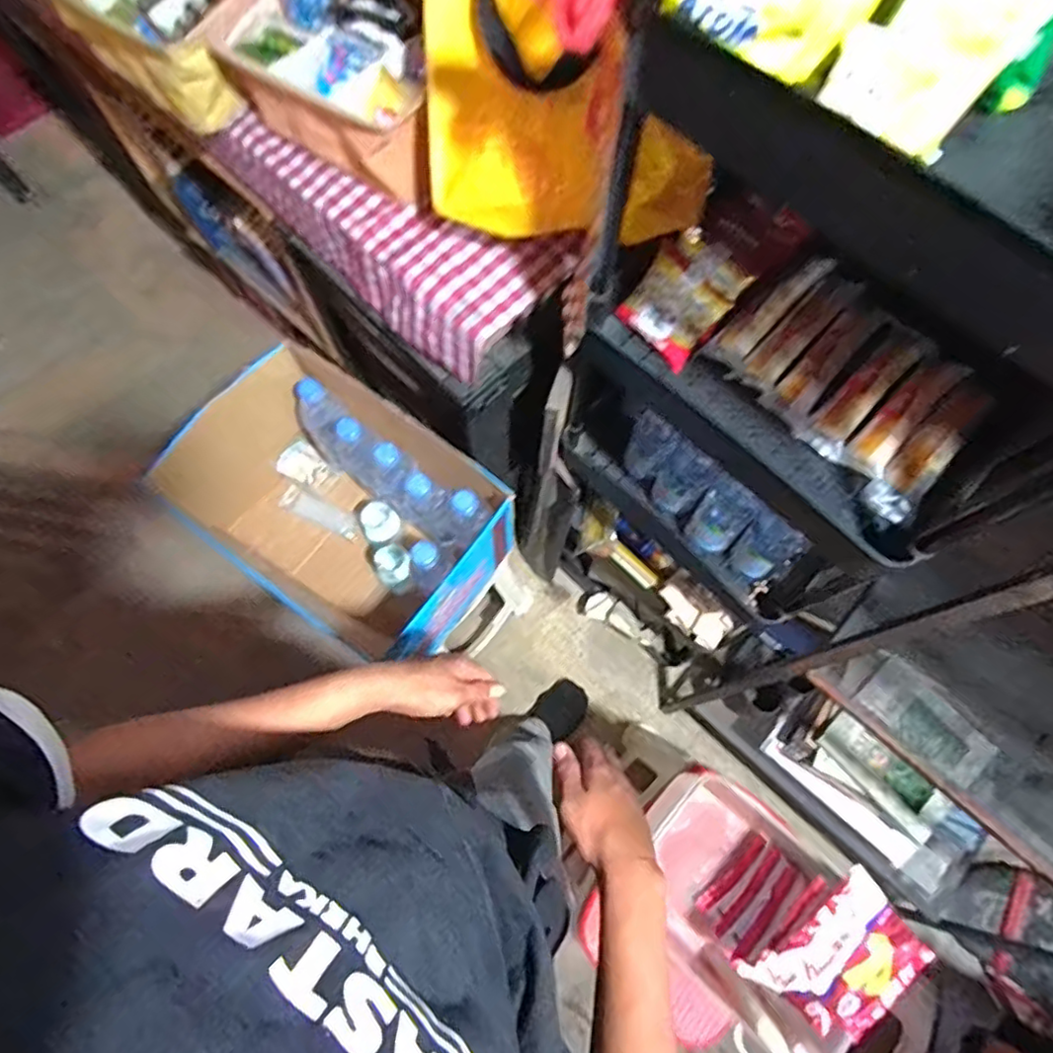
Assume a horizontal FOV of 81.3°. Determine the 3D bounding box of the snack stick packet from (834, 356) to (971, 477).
[{"bbox_3d":[0.393,-0.118,0.632,0.043,0.024,0.168,43,76,12],"label":"snack stick packet"}]

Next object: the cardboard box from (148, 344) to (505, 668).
[{"bbox_3d":[-0.273,-0.023,0.933,0.450,0.252,0.277,35,75,10],"label":"cardboard box"}]

